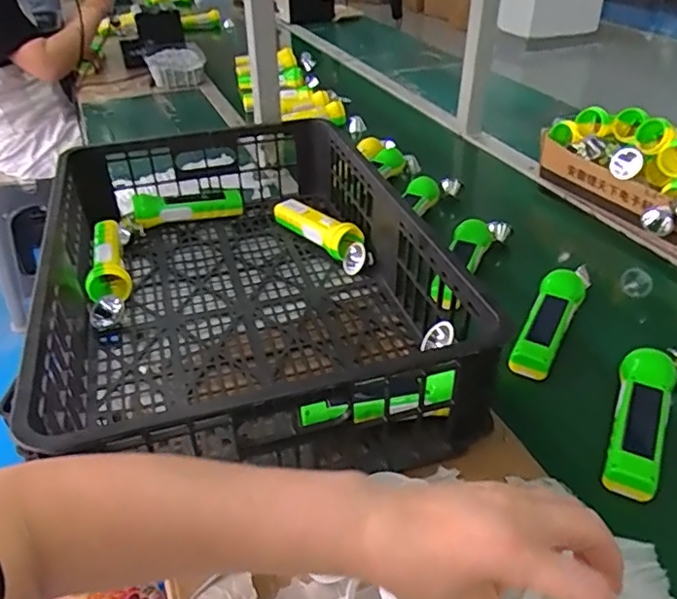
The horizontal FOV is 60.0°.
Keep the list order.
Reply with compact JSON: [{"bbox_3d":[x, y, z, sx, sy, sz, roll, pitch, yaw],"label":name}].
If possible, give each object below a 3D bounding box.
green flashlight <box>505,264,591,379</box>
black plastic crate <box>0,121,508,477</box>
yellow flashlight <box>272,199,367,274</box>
[{"bbox_3d":[0.250,0.015,0.683,0.051,0.037,0.187,19,43,25],"label":"green flashlight"},{"bbox_3d":[-0.122,-0.060,0.702,0.377,0.153,0.602,-11,38,-13],"label":"black plastic crate"},{"bbox_3d":[-0.032,-0.094,0.821,0.064,0.056,0.169,-24,42,-28],"label":"yellow flashlight"}]

